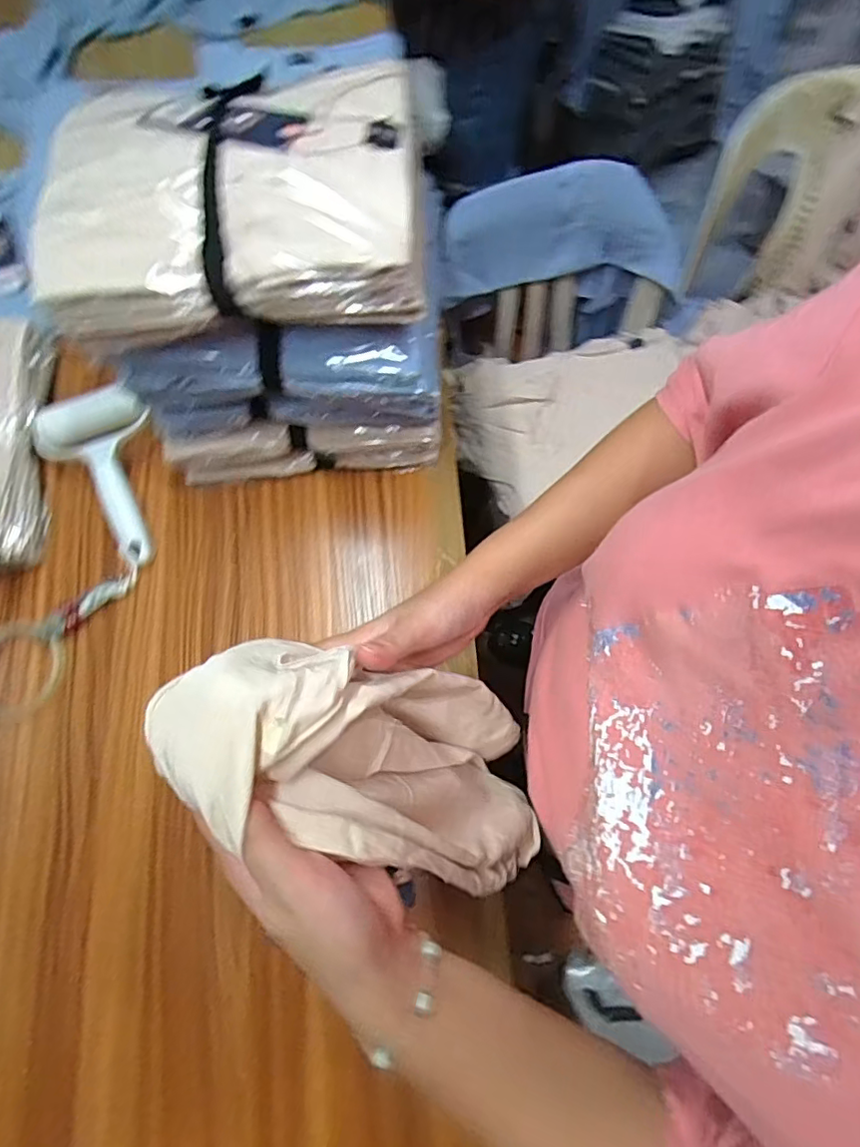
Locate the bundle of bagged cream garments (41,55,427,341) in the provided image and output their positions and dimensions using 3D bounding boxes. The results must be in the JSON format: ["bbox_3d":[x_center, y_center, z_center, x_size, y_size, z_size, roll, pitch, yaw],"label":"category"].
[{"bbox_3d":[-0.140,-0.271,0.401,0.255,0.054,0.204,-6,72,1],"label":"bundle of bagged cream garments"}]

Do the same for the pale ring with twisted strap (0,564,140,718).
[{"bbox_3d":[-0.360,0.053,0.539,0.077,0.012,0.177,32,76,12],"label":"pale ring with twisted strap"}]

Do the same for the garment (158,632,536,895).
[{"bbox_3d":[-0.017,0.117,0.351,0.081,0.282,0.117,-1,68,36],"label":"garment"}]

